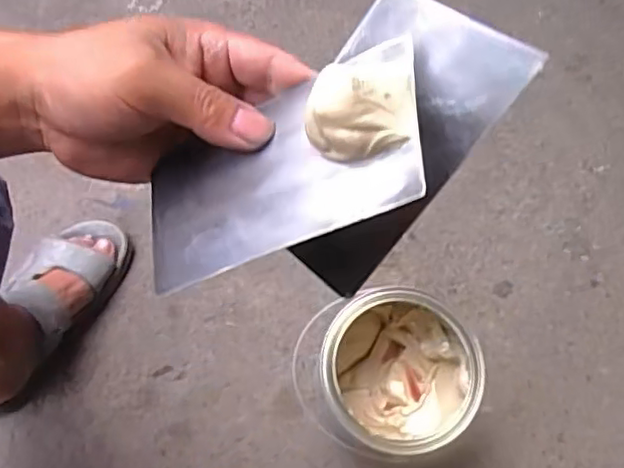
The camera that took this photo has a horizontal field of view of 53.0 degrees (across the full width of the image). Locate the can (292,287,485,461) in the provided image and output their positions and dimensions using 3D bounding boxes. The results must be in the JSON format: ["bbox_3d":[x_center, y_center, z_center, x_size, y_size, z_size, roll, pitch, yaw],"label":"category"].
[{"bbox_3d":[0.074,0.161,0.677,0.178,0.165,0.156,-4,70,-2],"label":"can"}]

